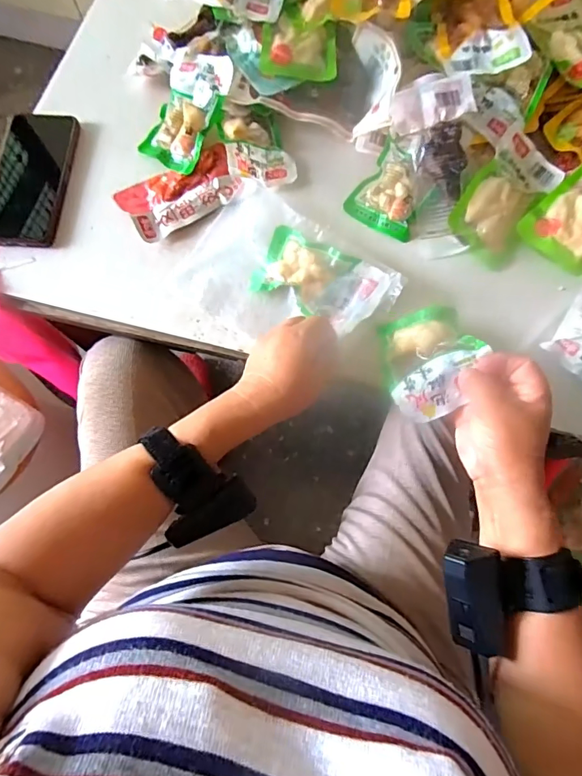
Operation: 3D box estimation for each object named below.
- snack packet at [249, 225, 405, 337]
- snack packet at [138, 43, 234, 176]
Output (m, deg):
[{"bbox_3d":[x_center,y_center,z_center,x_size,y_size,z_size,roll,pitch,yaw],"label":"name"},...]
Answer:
[{"bbox_3d":[0.030,-0.102,0.438,0.134,0.030,0.079,29,75,8],"label":"snack packet"},{"bbox_3d":[-0.117,-0.306,0.487,0.085,0.014,0.126,28,94,15],"label":"snack packet"}]

